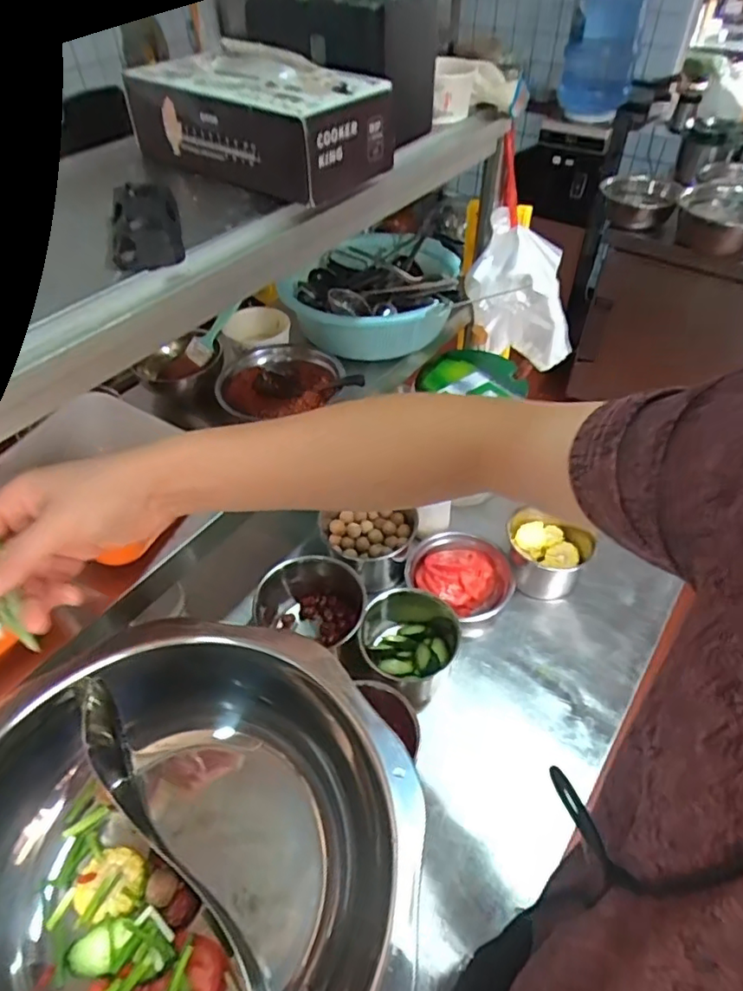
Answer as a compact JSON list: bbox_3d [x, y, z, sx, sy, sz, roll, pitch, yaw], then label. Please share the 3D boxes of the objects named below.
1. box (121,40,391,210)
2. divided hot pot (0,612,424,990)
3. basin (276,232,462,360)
[{"bbox_3d":[-0.108,-0.364,0.553,0.229,0.083,0.122,28,55,24],"label":"box"},{"bbox_3d":[-0.144,0.277,0.424,0.343,0.115,0.334,-1,48,1],"label":"divided hot pot"},{"bbox_3d":[0.001,-0.294,0.853,0.222,0.089,0.231,-1,48,1],"label":"basin"}]

